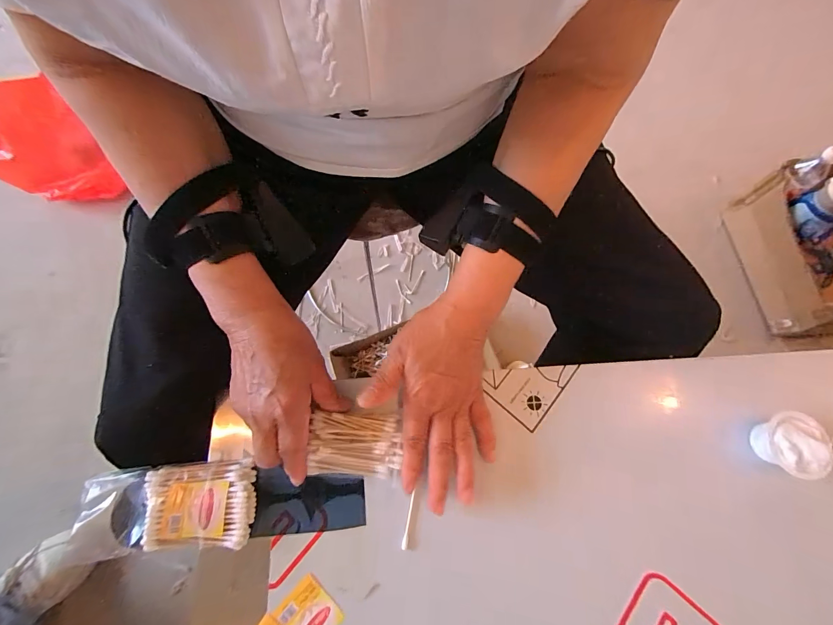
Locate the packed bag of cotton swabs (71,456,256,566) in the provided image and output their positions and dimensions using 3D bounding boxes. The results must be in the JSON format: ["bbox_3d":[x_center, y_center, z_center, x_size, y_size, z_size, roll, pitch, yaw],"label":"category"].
[{"bbox_3d":[-0.197,0.156,0.286,0.122,0.027,0.061,-4,72,-4],"label":"packed bag of cotton swabs"}]

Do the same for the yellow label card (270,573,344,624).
[{"bbox_3d":[-0.084,0.234,0.277,0.037,0.004,0.042,-43,79,-15],"label":"yellow label card"}]

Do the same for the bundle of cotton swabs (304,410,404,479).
[{"bbox_3d":[-0.052,0.114,0.307,0.073,0.018,0.050,3,72,0],"label":"bundle of cotton swabs"}]

